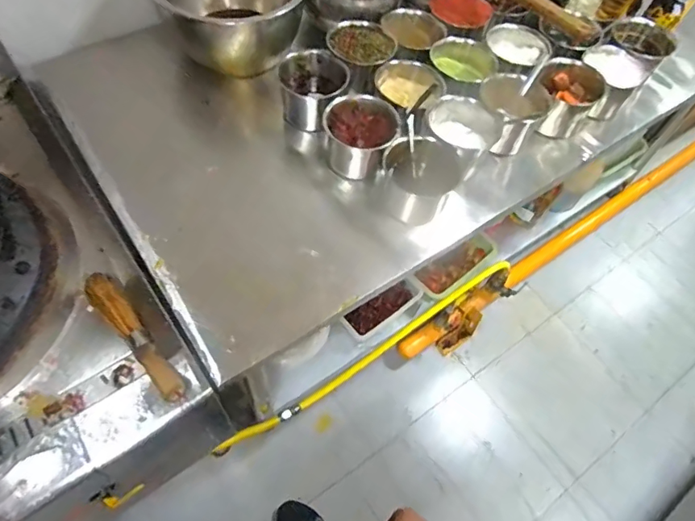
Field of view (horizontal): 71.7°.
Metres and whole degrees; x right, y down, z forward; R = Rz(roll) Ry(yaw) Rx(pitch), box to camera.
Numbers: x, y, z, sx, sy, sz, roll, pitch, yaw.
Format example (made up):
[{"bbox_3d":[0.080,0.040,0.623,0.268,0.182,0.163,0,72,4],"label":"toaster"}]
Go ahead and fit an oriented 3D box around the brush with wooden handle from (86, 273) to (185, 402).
[{"bbox_3d":[-0.300,0.102,0.668,0.045,0.037,0.242,-34,67,-22],"label":"brush with wooden handle"}]

